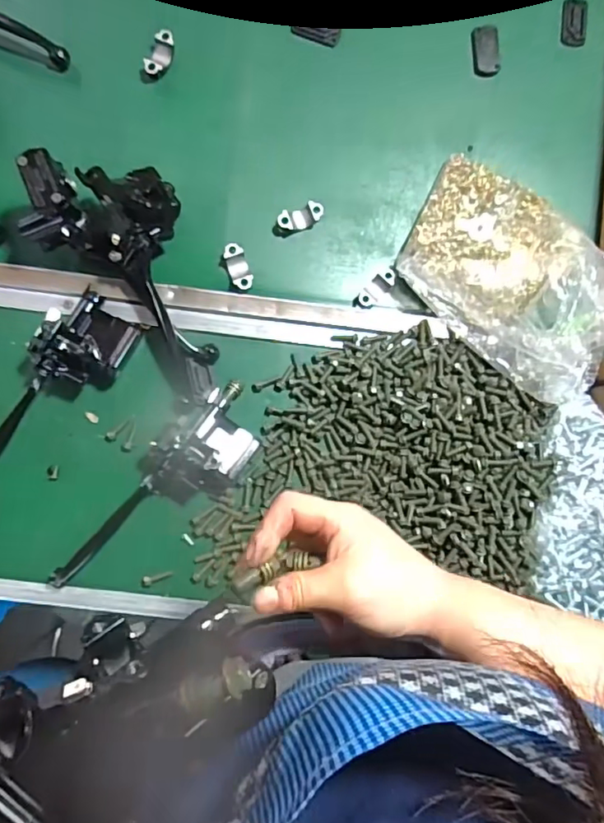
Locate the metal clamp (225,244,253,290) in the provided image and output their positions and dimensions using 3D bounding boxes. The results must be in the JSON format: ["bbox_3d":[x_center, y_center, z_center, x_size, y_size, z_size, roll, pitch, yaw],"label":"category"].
[{"bbox_3d":[-0.059,-0.134,0.508,0.019,0.015,0.043,-20,92,-4],"label":"metal clamp"}]

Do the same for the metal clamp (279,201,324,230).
[{"bbox_3d":[-0.001,-0.184,0.516,0.044,0.014,0.021,-21,92,-4],"label":"metal clamp"}]

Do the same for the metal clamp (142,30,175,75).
[{"bbox_3d":[-0.135,-0.339,0.518,0.020,0.013,0.041,27,89,-5],"label":"metal clamp"}]

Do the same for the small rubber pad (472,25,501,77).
[{"bbox_3d":[0.182,-0.358,0.539,0.027,0.013,0.048,-8,91,-5],"label":"small rubber pad"}]

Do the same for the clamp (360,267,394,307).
[{"bbox_3d":[0.072,-0.116,0.513,0.019,0.009,0.043,44,87,-4],"label":"clamp"}]

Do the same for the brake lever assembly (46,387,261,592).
[{"bbox_3d":[-0.126,0.077,0.478,0.237,0.050,0.070,-44,89,-2],"label":"brake lever assembly"}]

